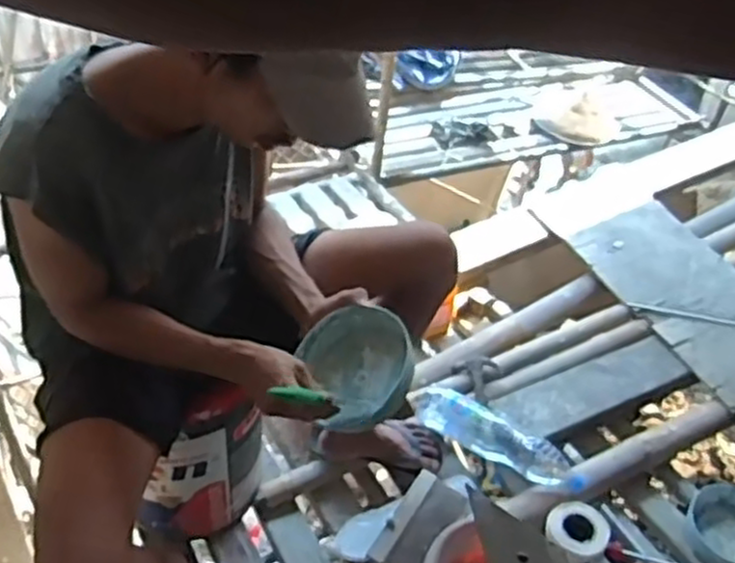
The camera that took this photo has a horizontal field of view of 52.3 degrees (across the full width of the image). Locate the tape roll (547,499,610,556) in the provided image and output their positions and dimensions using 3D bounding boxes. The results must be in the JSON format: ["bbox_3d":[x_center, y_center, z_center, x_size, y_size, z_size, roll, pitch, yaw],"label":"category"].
[{"bbox_3d":[0.372,0.429,1.309,0.105,0.027,0.108,4,41,-4],"label":"tape roll"}]

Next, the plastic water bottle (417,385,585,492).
[{"bbox_3d":[0.251,0.294,1.437,0.348,0.075,0.081,25,44,19],"label":"plastic water bottle"}]

